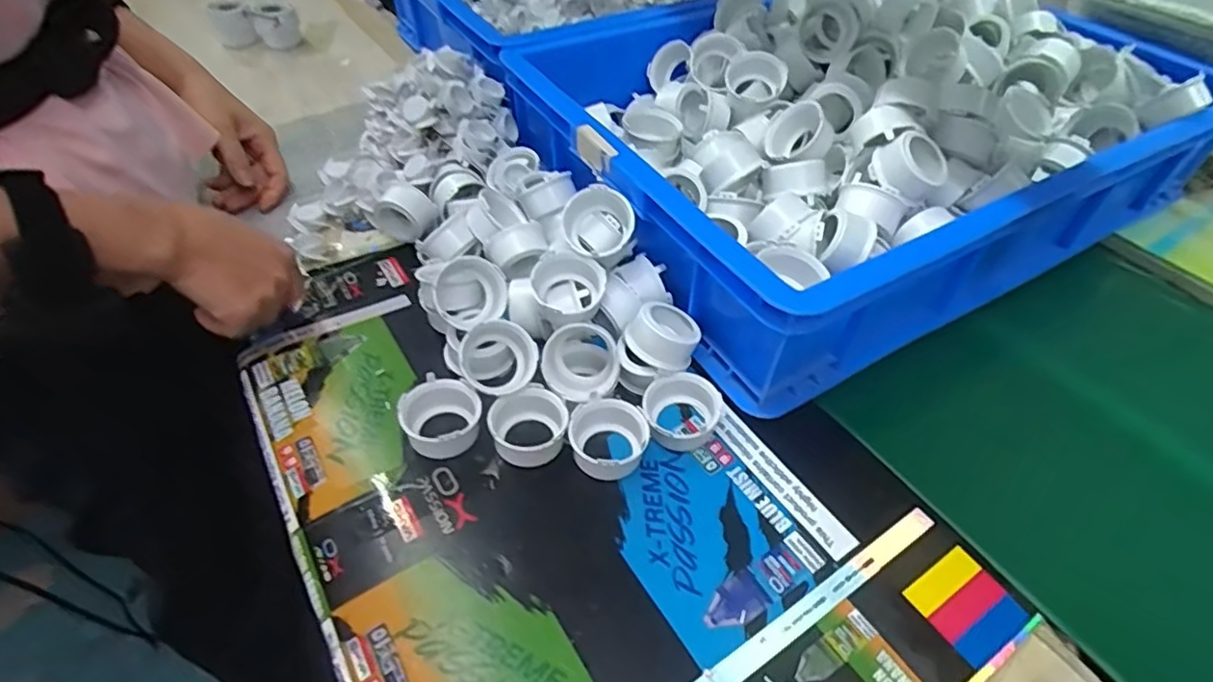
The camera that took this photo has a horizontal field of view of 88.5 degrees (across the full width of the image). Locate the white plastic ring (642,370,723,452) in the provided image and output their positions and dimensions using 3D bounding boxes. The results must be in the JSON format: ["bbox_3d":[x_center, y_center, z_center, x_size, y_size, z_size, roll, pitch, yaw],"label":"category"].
[{"bbox_3d":[0.053,0.051,0.446,0.052,0.027,0.056,1,47,-1],"label":"white plastic ring"}]

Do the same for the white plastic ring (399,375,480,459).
[{"bbox_3d":[-0.116,0.053,0.439,0.047,0.031,0.052,36,56,27],"label":"white plastic ring"}]

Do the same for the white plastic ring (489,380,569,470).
[{"bbox_3d":[-0.055,0.058,0.442,0.053,0.027,0.054,1,47,-1],"label":"white plastic ring"}]

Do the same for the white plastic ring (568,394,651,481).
[{"bbox_3d":[0.001,0.068,0.434,0.052,0.029,0.054,1,47,-1],"label":"white plastic ring"}]

